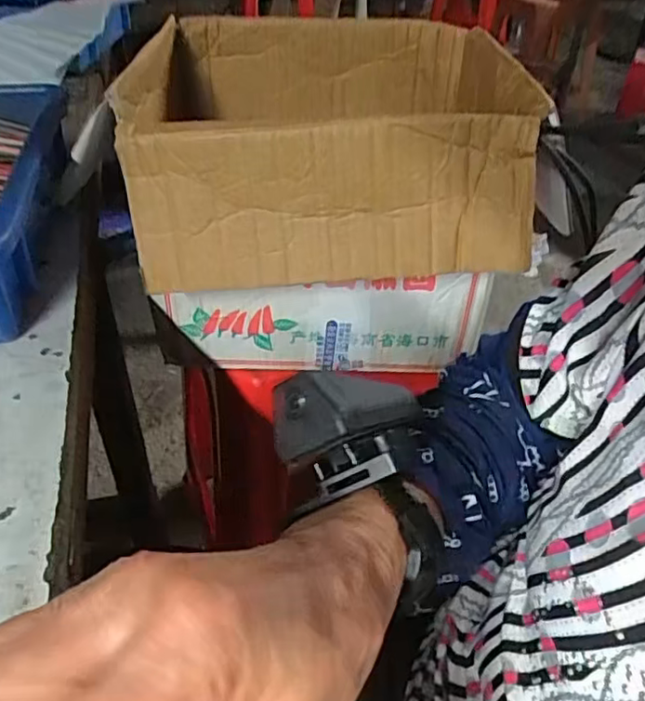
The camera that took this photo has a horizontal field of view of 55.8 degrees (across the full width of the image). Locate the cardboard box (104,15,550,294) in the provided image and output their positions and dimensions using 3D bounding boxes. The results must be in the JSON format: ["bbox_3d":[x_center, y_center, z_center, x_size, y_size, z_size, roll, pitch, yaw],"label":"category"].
[{"bbox_3d":[-0.001,-0.194,0.528,0.301,0.114,0.326,1,40,-2],"label":"cardboard box"}]

